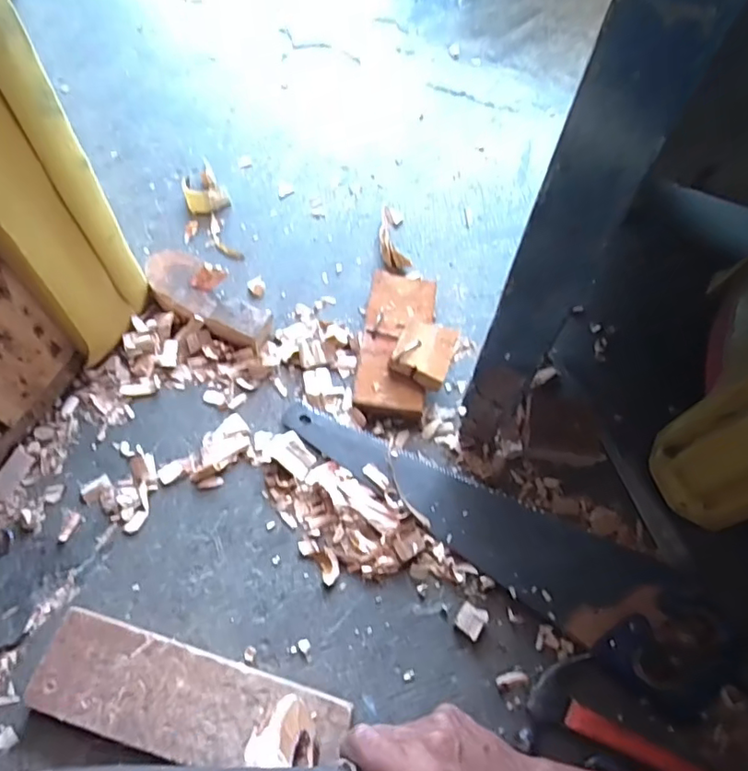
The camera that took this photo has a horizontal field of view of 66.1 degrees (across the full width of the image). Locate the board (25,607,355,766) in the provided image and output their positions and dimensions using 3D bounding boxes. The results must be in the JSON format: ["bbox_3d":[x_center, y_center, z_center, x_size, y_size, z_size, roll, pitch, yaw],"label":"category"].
[{"bbox_3d":[-0.164,0.286,0.514,0.271,0.032,0.085,17,63,5],"label":"board"}]

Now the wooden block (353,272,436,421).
[{"bbox_3d":[0.027,-0.051,0.679,0.078,0.037,0.183,7,63,0],"label":"wooden block"}]

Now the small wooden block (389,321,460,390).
[{"bbox_3d":[0.055,-0.035,0.641,0.060,0.032,0.067,17,64,6],"label":"small wooden block"}]

